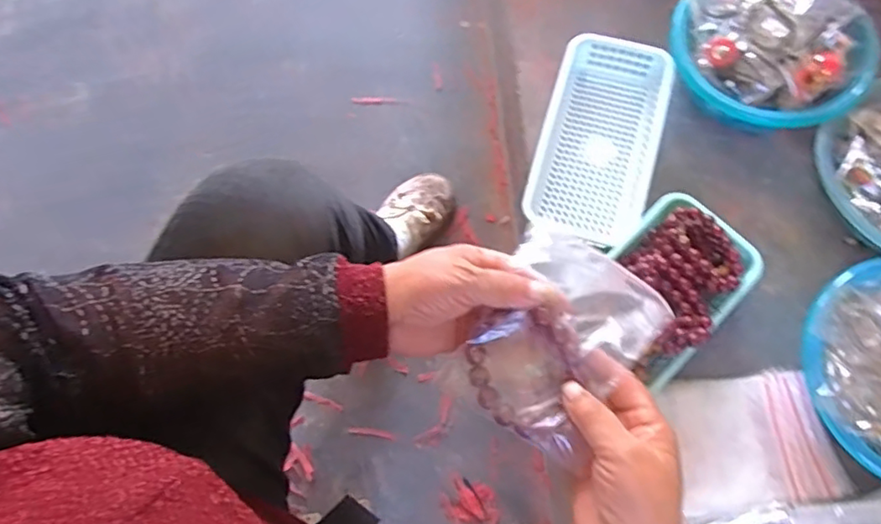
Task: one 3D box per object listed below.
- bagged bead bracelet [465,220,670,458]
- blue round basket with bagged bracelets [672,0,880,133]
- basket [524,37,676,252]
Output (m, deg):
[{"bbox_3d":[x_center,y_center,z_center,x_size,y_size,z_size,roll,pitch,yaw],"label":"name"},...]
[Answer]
[{"bbox_3d":[0.079,0.047,0.402,0.109,0.036,0.141,39,77,14],"label":"bagged bead bracelet"},{"bbox_3d":[0.386,-0.252,0.709,0.221,0.077,0.194,43,78,15],"label":"blue round basket with bagged bracelets"},{"bbox_3d":[0.192,-0.149,0.729,0.132,0.056,0.257,15,72,7],"label":"basket"}]

